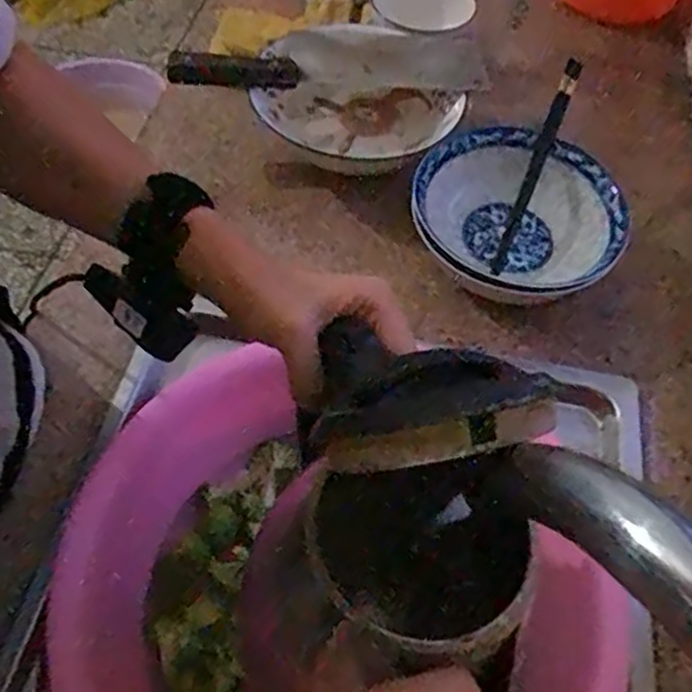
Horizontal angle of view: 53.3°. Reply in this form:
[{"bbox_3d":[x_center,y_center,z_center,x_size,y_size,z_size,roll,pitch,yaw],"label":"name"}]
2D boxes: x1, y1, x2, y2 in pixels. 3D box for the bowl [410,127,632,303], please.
[{"bbox_3d":[0.145,-0.104,0.591,0.169,0.065,0.171,1,55,-2],"label":"bowl"}]

